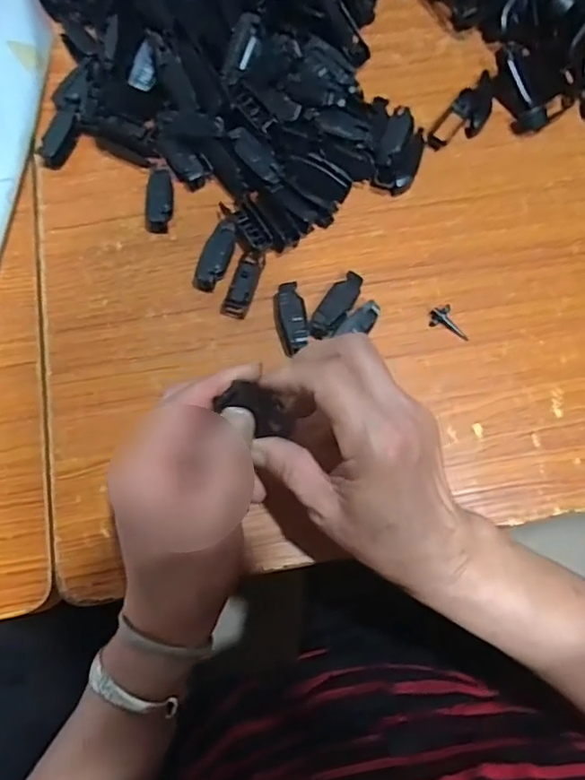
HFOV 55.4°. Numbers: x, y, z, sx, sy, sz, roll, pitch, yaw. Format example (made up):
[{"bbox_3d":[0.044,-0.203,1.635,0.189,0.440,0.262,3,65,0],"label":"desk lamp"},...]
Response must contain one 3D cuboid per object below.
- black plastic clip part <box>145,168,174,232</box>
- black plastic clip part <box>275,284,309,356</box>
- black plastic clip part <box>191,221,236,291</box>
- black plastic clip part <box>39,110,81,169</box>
[{"bbox_3d":[-0.096,-0.138,0.407,0.018,0.018,0.044,1,73,-1],"label":"black plastic clip part"},{"bbox_3d":[0.000,-0.048,0.381,0.020,0.015,0.048,-9,74,-4],"label":"black plastic clip part"},{"bbox_3d":[-0.054,-0.095,0.397,0.017,0.015,0.050,24,74,6],"label":"black plastic clip part"},{"bbox_3d":[-0.178,-0.193,0.426,0.017,0.014,0.044,23,89,6],"label":"black plastic clip part"}]

